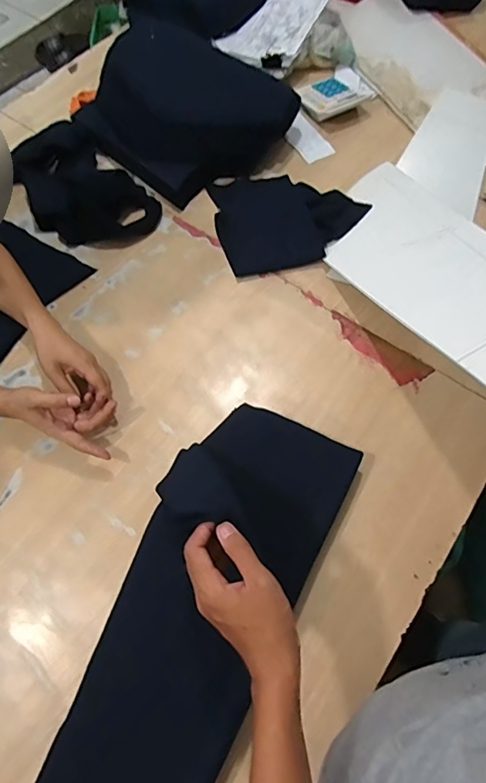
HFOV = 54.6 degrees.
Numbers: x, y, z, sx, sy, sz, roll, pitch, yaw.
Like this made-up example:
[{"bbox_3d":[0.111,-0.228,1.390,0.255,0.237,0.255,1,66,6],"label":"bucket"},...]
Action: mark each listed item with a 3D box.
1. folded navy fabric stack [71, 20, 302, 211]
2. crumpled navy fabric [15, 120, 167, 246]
[{"bbox_3d":[-0.125,-0.564,0.941,0.368,0.095,0.324,33,69,13],"label":"folded navy fabric stack"},{"bbox_3d":[-0.304,-0.379,0.883,0.199,0.072,0.271,-40,72,-17],"label":"crumpled navy fabric"}]

